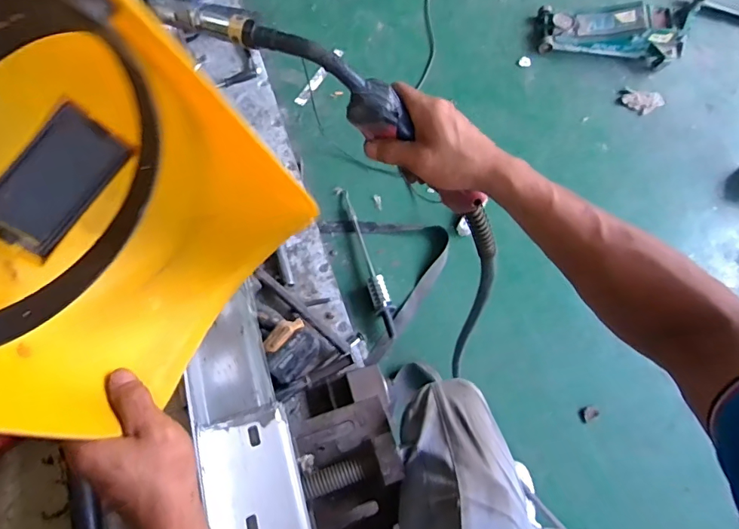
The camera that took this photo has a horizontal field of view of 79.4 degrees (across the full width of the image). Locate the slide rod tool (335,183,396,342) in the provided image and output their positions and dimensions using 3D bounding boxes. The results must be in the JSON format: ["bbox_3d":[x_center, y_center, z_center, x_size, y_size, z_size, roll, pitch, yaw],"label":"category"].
[{"bbox_3d":[-0.016,-0.034,1.587,0.064,0.044,0.631,-17,68,-9],"label":"slide rod tool"}]

